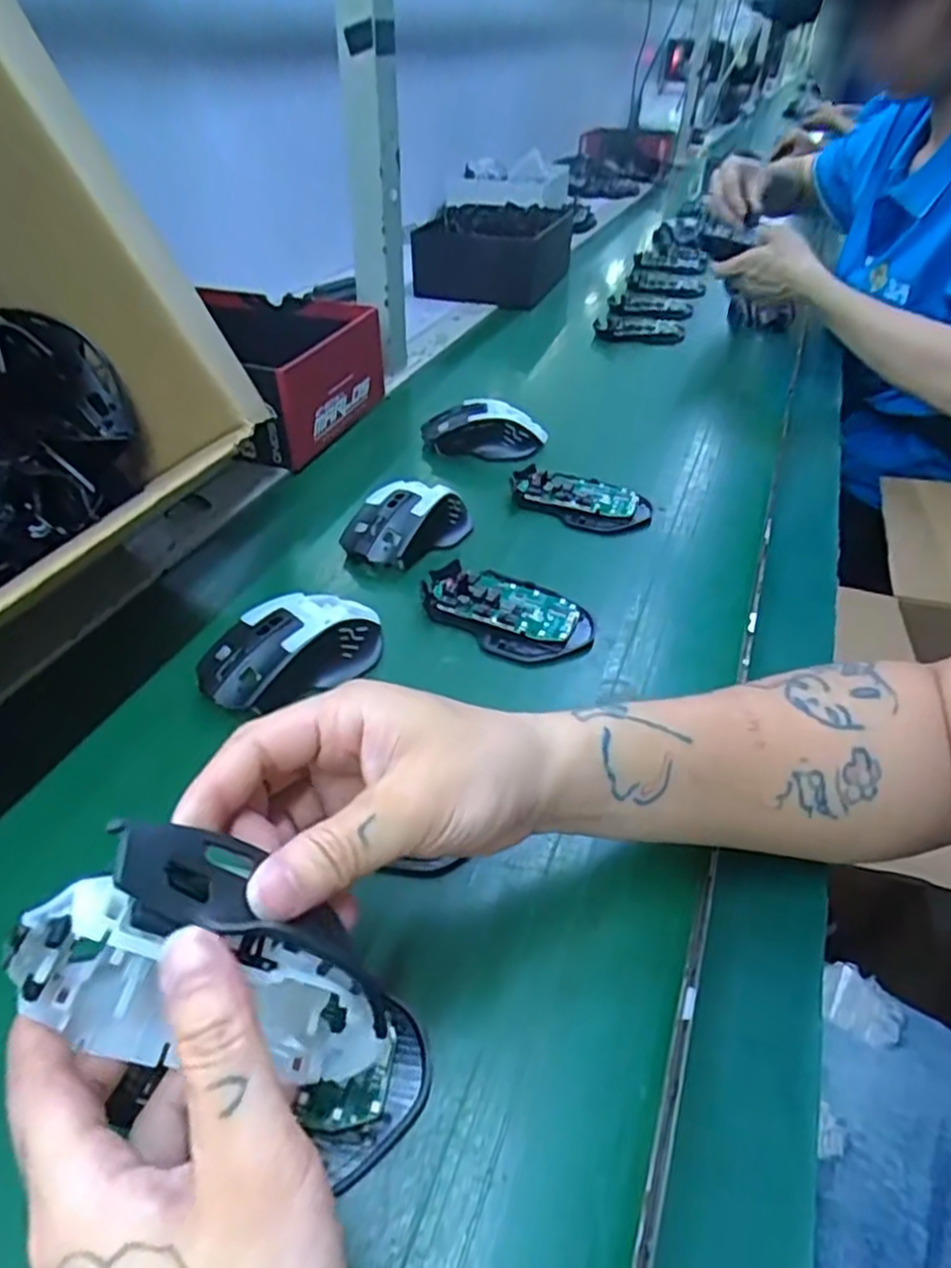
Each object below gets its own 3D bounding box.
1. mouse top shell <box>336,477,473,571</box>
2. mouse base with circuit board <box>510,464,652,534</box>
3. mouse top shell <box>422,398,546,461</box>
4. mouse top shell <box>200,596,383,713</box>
[{"bbox_3d":[-0.049,-0.085,0.545,0.058,0.041,0.110,34,53,31],"label":"mouse top shell"},{"bbox_3d":[0.084,-0.110,0.588,0.115,0.016,0.057,14,46,15],"label":"mouse base with circuit board"},{"bbox_3d":[0.008,-0.186,0.666,0.111,0.046,0.053,-1,43,0],"label":"mouse top shell"},{"bbox_3d":[-0.109,0.004,0.432,0.108,0.029,0.060,-27,51,-30],"label":"mouse top shell"}]

